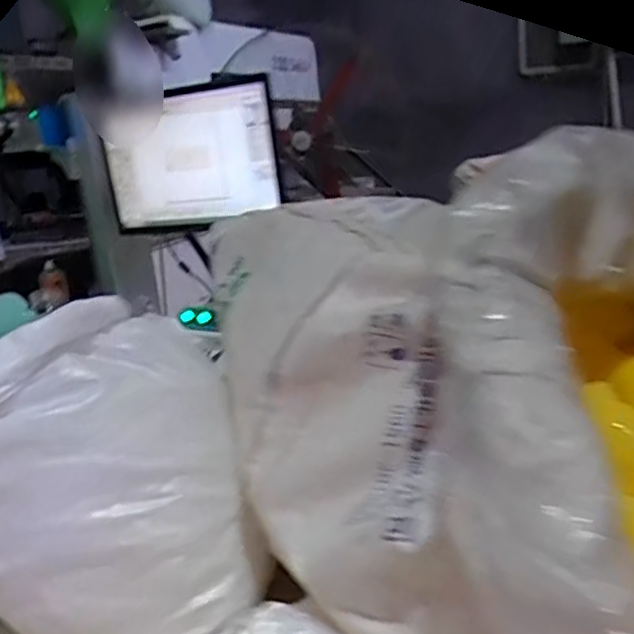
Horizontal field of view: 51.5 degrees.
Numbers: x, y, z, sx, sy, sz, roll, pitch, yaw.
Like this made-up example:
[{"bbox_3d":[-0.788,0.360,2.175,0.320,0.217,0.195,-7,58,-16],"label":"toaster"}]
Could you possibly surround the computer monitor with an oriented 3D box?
[{"bbox_3d":[-0.283,-0.326,1.399,0.445,0.269,0.057,-5,17,30],"label":"computer monitor"}]

